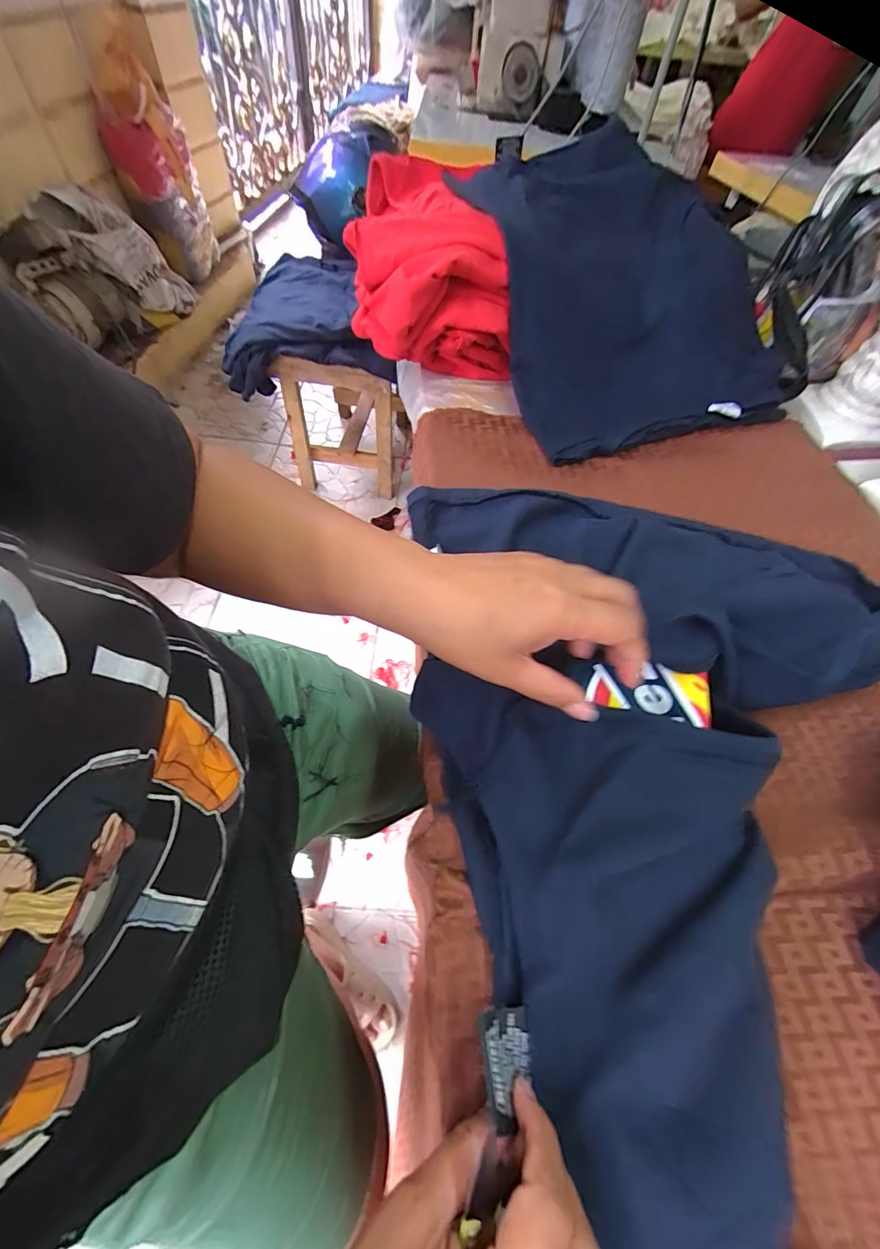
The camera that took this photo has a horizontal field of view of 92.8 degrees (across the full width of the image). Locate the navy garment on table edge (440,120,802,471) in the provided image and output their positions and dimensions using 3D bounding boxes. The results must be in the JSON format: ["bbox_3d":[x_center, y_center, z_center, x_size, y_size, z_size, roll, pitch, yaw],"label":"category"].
[{"bbox_3d":[0.248,-0.437,0.530,0.373,0.151,0.433,-11,61,-12],"label":"navy garment on table edge"}]

